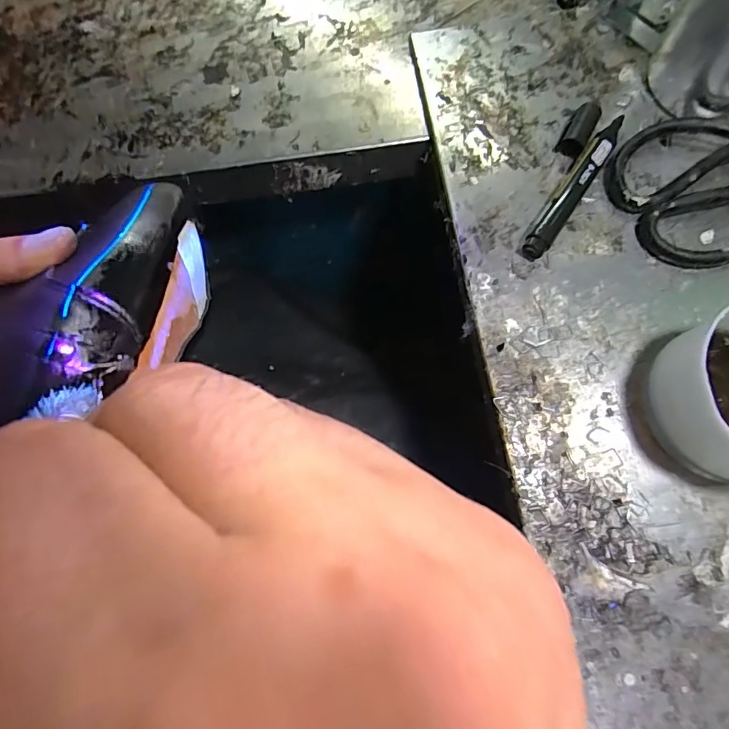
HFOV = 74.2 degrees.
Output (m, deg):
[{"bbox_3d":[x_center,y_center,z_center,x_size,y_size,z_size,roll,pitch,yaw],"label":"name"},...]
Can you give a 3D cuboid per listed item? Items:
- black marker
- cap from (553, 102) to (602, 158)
[{"bbox_3d":[0.144,-0.122,0.326,0.017,0.018,0.123,33,77,11],"label":"black marker"},{"bbox_3d":[0.150,-0.163,0.336,0.017,0.016,0.038,29,77,10],"label":"cap"}]

